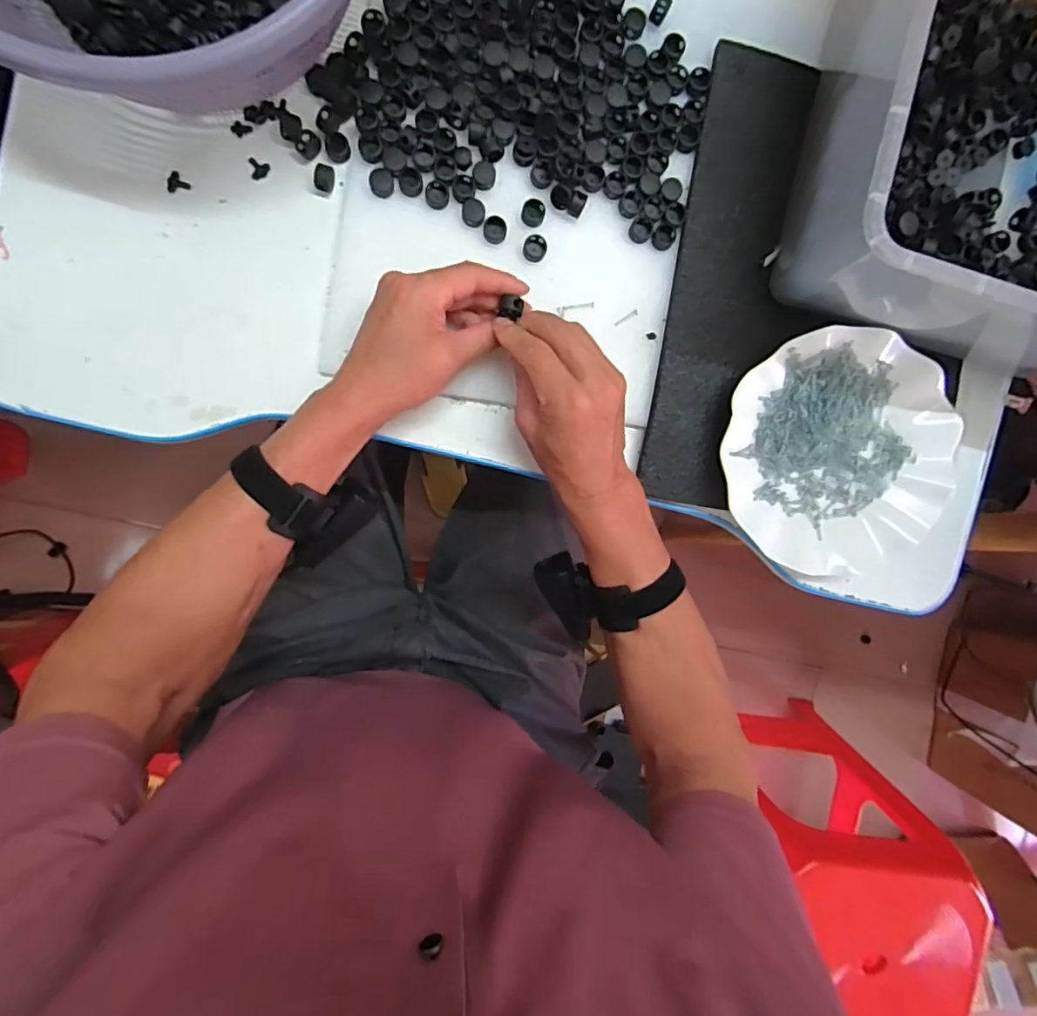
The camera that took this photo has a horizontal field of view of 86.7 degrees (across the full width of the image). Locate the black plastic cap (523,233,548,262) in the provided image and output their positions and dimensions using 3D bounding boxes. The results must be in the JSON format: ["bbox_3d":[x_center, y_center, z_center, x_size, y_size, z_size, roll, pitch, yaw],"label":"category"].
[{"bbox_3d":[0.012,-0.193,0.408,0.017,0.007,0.018,-1,97,-5],"label":"black plastic cap"}]

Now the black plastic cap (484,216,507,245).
[{"bbox_3d":[-0.017,-0.204,0.404,0.017,0.005,0.017,-1,97,-5],"label":"black plastic cap"}]

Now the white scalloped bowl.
[{"bbox_3d":[0.243,-0.042,0.428,0.178,0.033,0.177,-1,97,-5],"label":"white scalloped bowl"}]

